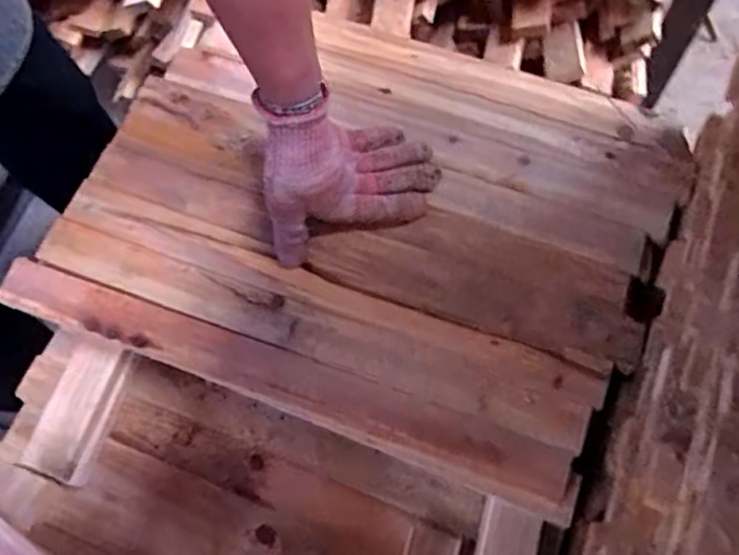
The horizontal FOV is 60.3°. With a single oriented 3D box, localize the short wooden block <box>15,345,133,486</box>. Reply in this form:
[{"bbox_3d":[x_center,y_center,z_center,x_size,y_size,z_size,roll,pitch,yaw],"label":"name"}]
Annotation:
[{"bbox_3d":[-0.246,0.114,0.541,0.053,0.034,0.111,16,68,9],"label":"short wooden block"}]

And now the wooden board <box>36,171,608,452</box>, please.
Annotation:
[{"bbox_3d":[-0.047,0.023,0.518,0.458,0.013,0.084,19,69,10],"label":"wooden board"}]

